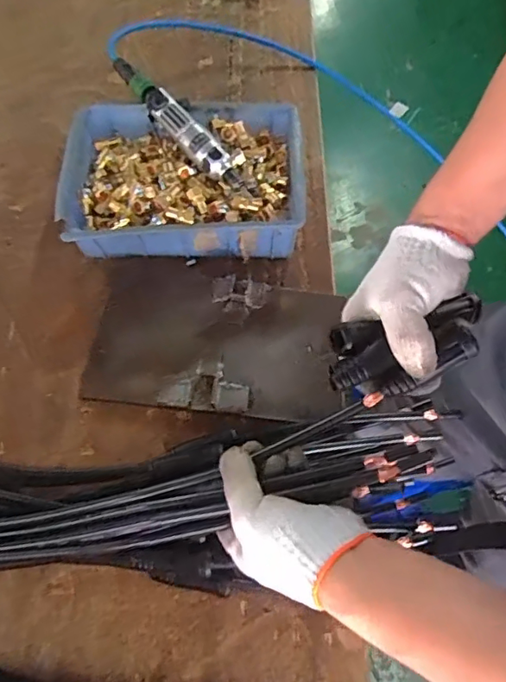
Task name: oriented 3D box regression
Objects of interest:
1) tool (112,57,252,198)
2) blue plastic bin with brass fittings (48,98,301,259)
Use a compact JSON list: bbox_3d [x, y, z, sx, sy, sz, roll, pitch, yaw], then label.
[{"bbox_3d":[-0.097,-0.279,0.666,0.031,0.032,0.271,-38,71,-17],"label":"tool"},{"bbox_3d":[-0.089,-0.212,0.693,0.308,0.090,0.220,-6,66,-1],"label":"blue plastic bin with brass fittings"}]

